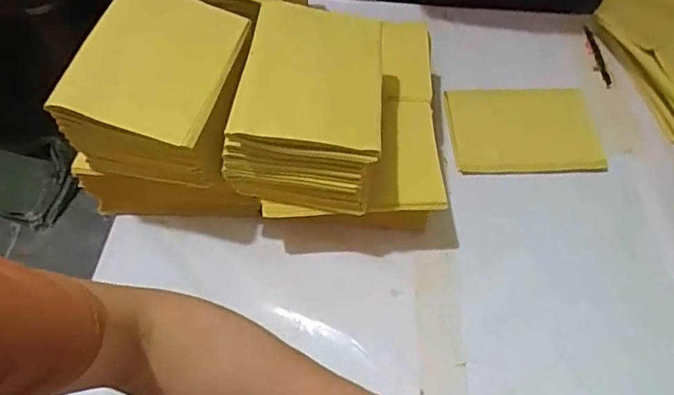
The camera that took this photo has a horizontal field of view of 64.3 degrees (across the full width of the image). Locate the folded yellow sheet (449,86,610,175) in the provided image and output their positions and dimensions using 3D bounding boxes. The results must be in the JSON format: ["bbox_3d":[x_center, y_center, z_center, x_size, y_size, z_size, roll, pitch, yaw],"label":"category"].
[{"bbox_3d":[0.204,-0.077,0.593,0.153,0.009,0.110,-2,62,0],"label":"folded yellow sheet"}]

